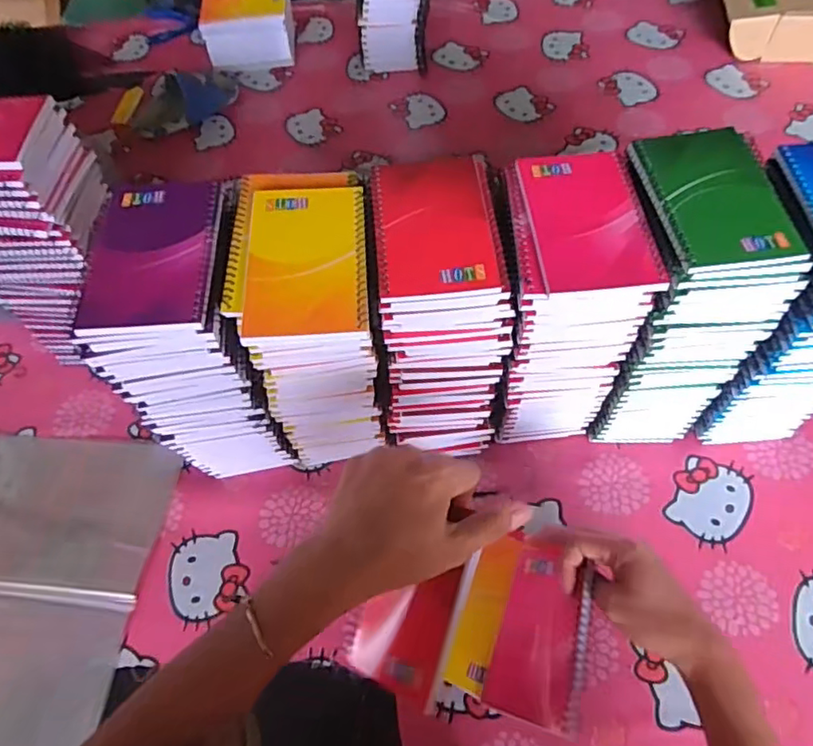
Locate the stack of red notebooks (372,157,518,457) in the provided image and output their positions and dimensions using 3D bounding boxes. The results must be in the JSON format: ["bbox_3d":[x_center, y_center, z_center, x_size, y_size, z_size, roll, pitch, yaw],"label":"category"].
[{"bbox_3d":[0.031,-0.046,0.515,0.103,0.228,0.139,-1,60,3],"label":"stack of red notebooks"}]

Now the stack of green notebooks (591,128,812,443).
[{"bbox_3d":[0.225,-0.052,0.526,0.099,0.271,0.131,-5,60,1],"label":"stack of green notebooks"}]

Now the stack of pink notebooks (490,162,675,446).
[{"bbox_3d":[0.131,-0.043,0.529,0.095,0.257,0.124,-4,60,2],"label":"stack of pink notebooks"}]

